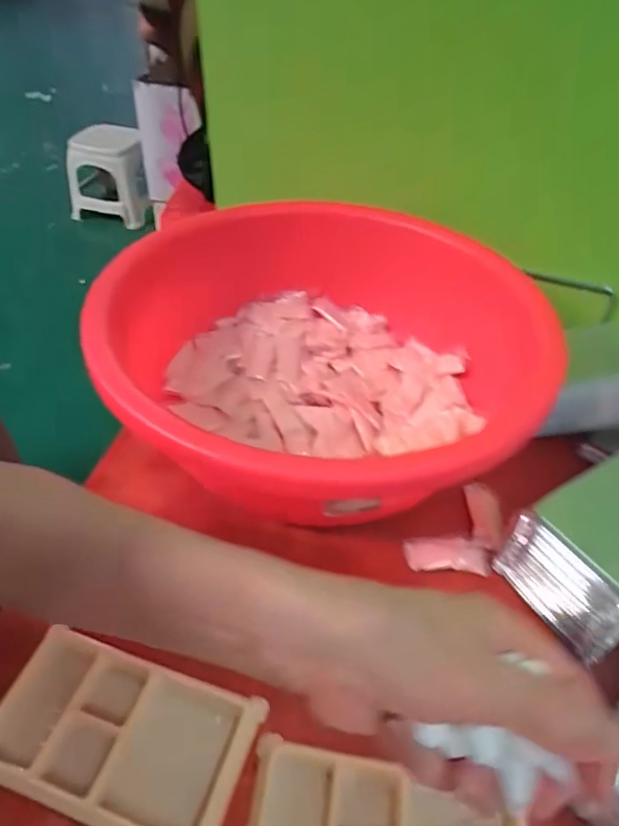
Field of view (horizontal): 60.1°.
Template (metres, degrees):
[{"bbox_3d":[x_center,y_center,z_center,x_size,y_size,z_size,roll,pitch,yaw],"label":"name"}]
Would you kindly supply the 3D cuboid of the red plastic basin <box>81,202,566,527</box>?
[{"bbox_3d":[0.009,-0.038,0.399,0.281,0.113,0.298,1,45,-1],"label":"red plastic basin"}]

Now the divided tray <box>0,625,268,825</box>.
[{"bbox_3d":[-0.102,0.172,0.284,0.134,0.016,0.075,14,46,11],"label":"divided tray"}]

